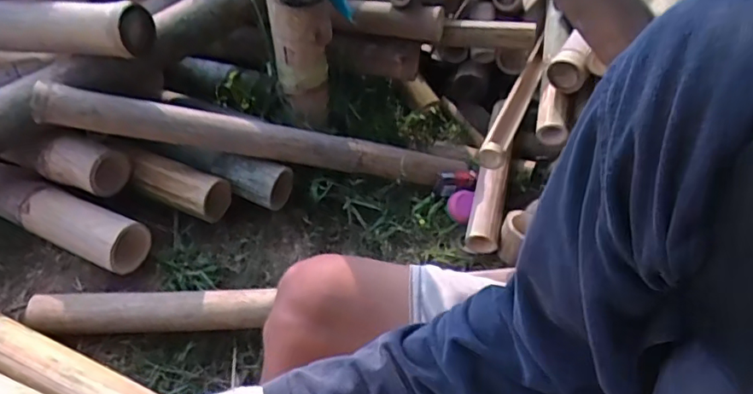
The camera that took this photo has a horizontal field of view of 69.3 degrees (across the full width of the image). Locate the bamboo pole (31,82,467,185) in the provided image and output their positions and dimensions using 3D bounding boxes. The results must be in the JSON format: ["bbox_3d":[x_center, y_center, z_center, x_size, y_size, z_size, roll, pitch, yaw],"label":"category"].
[{"bbox_3d":[-0.180,-0.102,0.980,0.750,0.070,0.057,8,40,-21],"label":"bamboo pole"}]

